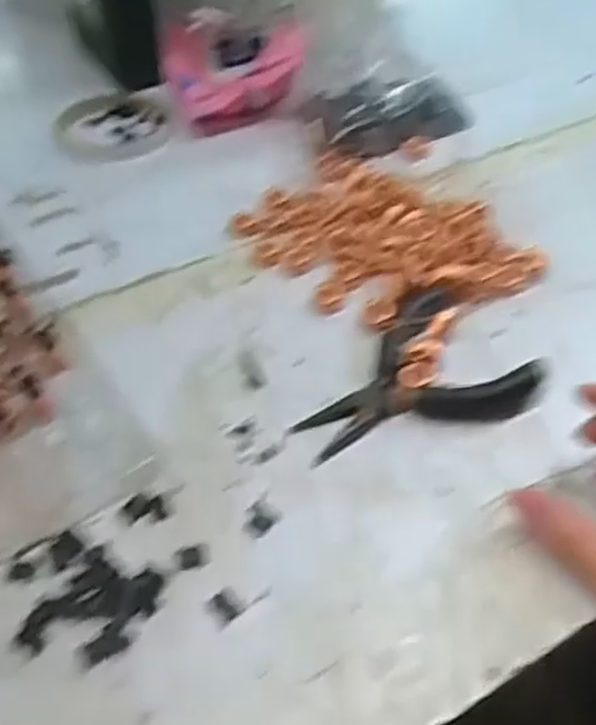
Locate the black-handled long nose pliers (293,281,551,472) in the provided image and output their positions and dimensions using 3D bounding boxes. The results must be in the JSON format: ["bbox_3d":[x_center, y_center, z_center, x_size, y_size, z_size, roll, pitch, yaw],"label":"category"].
[{"bbox_3d":[0.057,0.011,0.372,0.121,0.015,0.091,-30,55,-24],"label":"black-handled long nose pliers"}]

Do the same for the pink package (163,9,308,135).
[{"bbox_3d":[-0.050,-0.239,0.586,0.103,0.053,0.105,-17,50,-15],"label":"pink package"}]

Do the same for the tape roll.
[{"bbox_3d":[-0.149,-0.190,0.577,0.093,0.018,0.093,0,48,0],"label":"tape roll"}]

